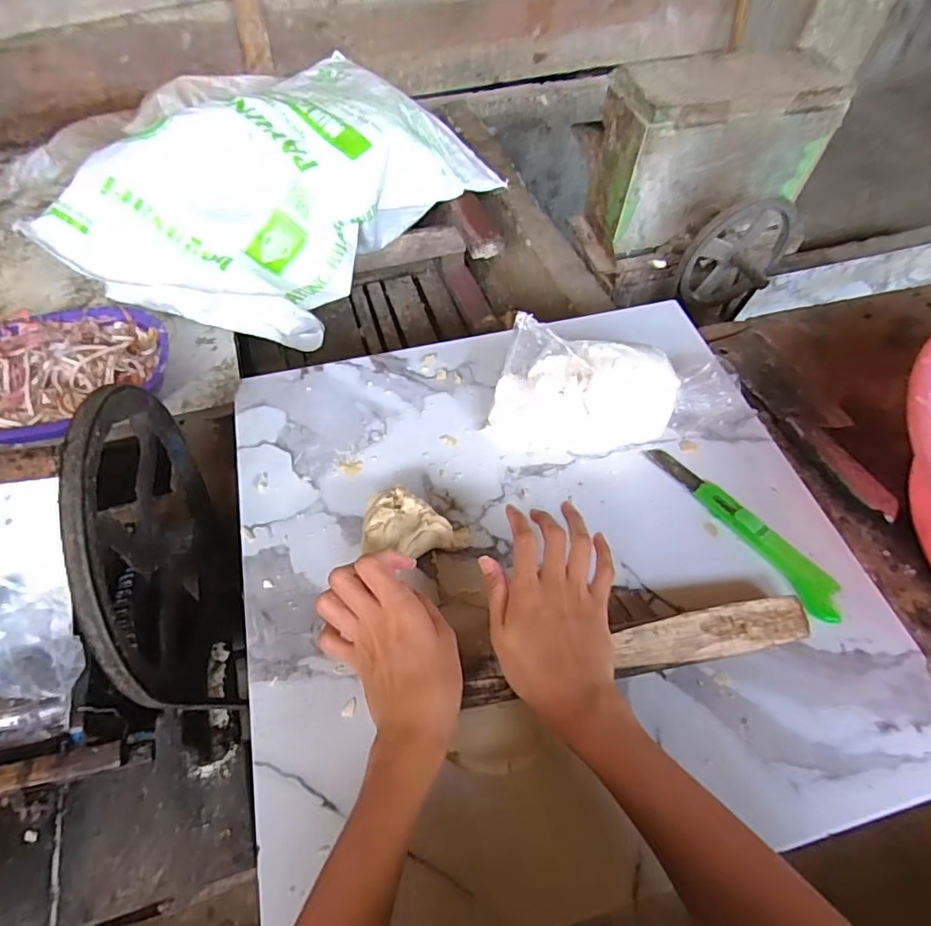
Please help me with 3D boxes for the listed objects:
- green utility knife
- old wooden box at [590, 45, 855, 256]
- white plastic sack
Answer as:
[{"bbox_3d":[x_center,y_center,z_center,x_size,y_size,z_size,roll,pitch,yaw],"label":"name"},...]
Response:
[{"bbox_3d":[0.234,0.051,0.481,0.033,0.012,0.193,-32,63,-23],"label":"green utility knife"},{"bbox_3d":[0.389,-0.515,0.922,0.342,0.222,0.159,-14,58,-13],"label":"old wooden box"},{"bbox_3d":[-0.282,-0.447,0.936,0.389,0.217,0.675,35,60,18],"label":"white plastic sack"}]

